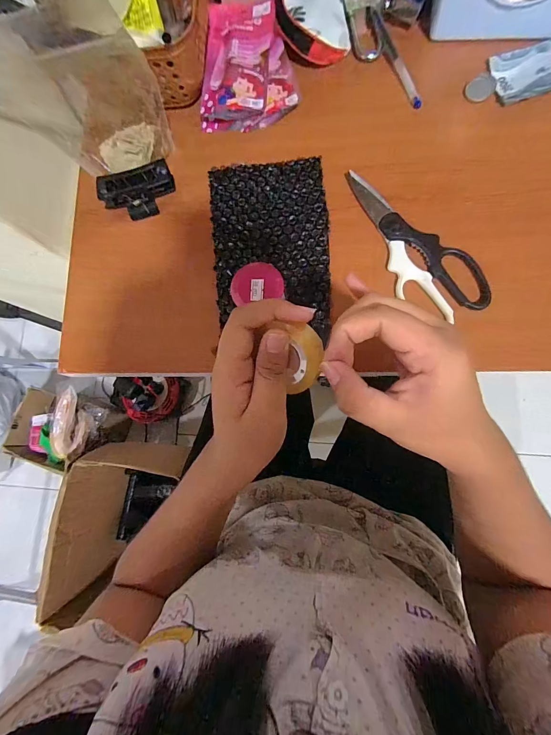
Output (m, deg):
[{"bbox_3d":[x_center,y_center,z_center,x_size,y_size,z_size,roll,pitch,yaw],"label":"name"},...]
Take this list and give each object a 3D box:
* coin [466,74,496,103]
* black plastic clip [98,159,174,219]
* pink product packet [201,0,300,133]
[{"bbox_3d":[0.224,-0.304,0.363,0.029,0.004,0.030,0,86,14],"label":"coin"},{"bbox_3d":[-0.158,-0.200,0.380,0.082,0.031,0.049,-18,80,3],"label":"black plastic clip"},{"bbox_3d":[-0.038,-0.347,0.387,0.107,0.038,0.134,-8,81,4],"label":"pink product packet"}]

